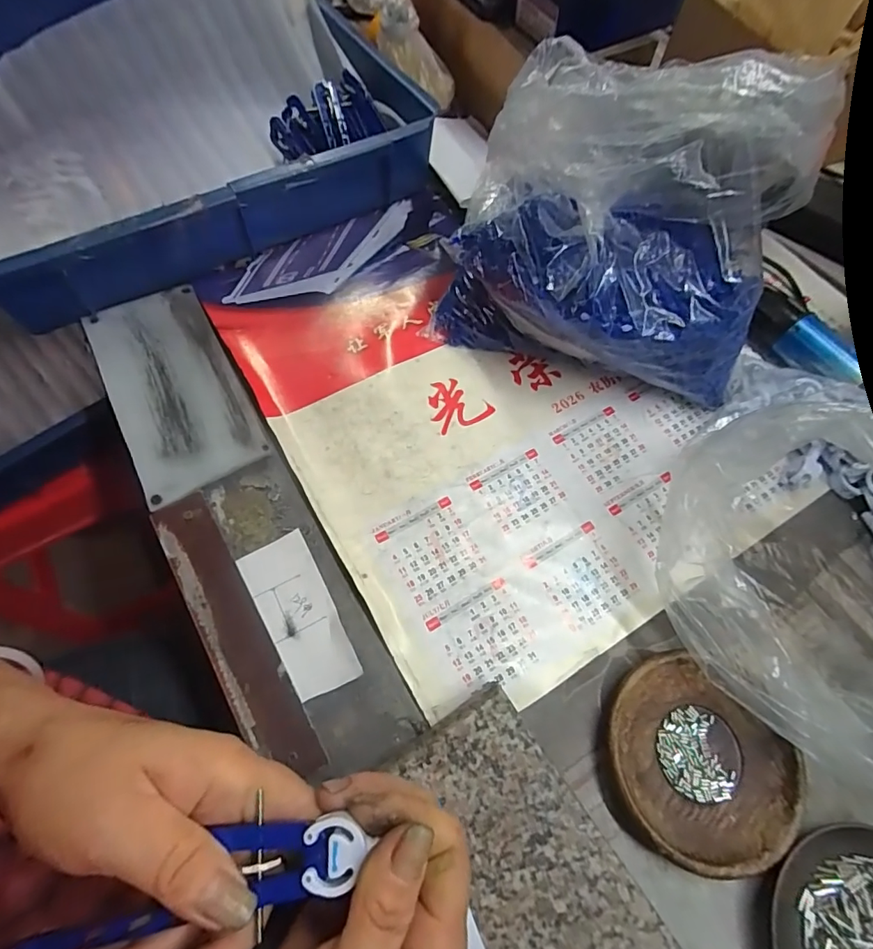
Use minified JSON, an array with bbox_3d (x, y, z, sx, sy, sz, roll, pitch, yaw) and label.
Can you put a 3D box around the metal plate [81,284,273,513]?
[{"bbox_3d":[-0.213,-0.074,0.392,0.094,0.008,0.194,-28,68,-15],"label":"metal plate"}]

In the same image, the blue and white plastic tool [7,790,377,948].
[{"bbox_3d":[-0.092,0.156,0.183,0.130,0.008,0.029,-15,66,-4],"label":"blue and white plastic tool"}]

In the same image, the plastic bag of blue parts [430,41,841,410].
[{"bbox_3d":[0.118,-0.159,0.342,0.248,0.206,0.108,33,68,13],"label":"plastic bag of blue parts"}]

